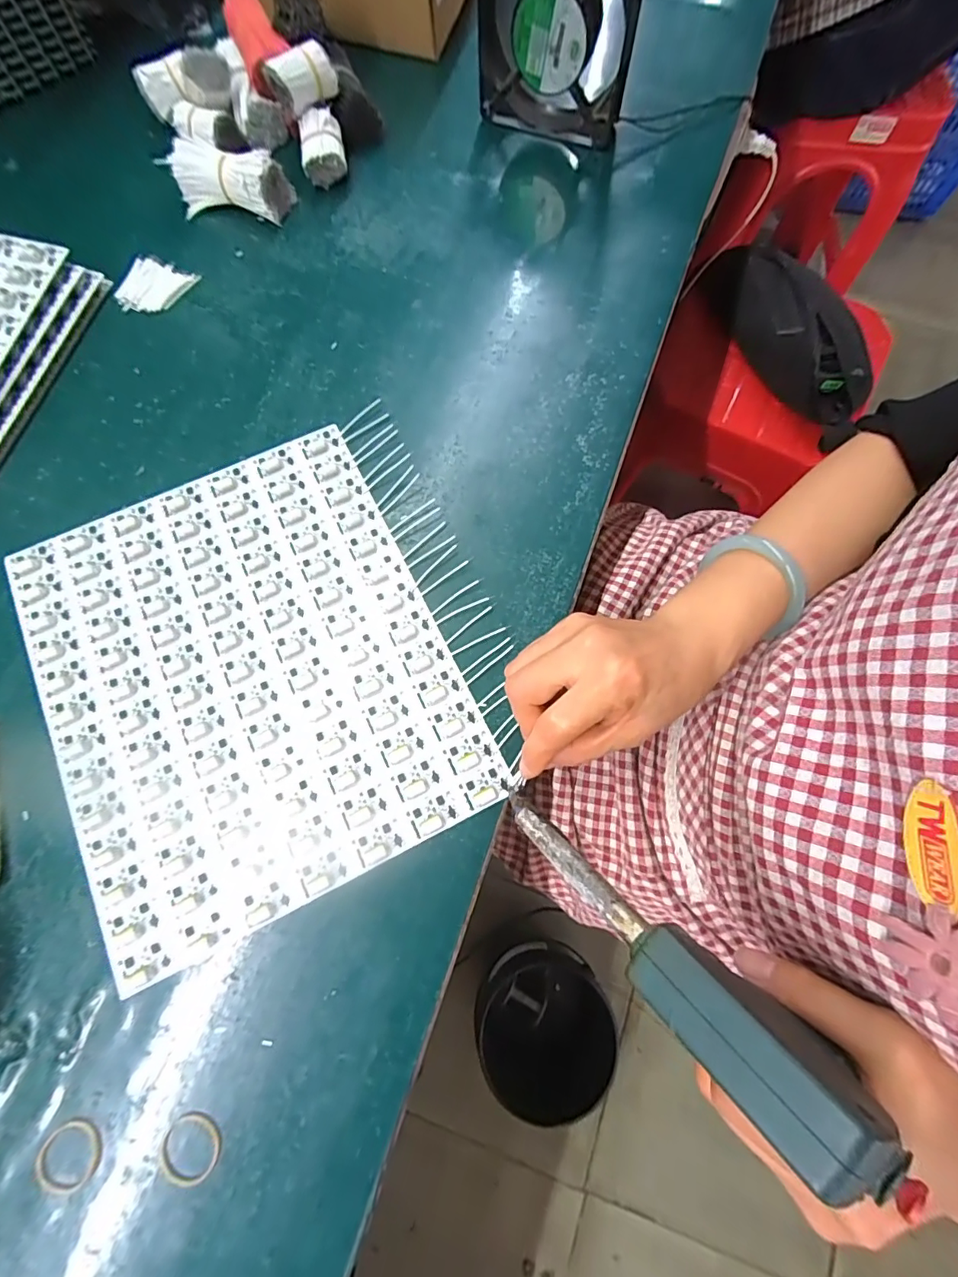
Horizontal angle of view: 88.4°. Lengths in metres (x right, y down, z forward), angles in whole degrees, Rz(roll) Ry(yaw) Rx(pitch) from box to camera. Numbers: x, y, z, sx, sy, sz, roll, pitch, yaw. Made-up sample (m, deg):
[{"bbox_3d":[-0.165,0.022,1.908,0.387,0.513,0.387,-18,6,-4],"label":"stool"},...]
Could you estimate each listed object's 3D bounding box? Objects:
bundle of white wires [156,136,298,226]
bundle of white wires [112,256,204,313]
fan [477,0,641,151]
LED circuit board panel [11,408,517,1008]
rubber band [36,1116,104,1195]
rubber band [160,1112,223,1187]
[{"bbox_3d":[-0.209,-0.380,0.410,0.094,0.035,0.043,18,75,6],"label":"bundle of white wires"},{"bbox_3d":[-0.270,-0.292,0.408,0.056,0.004,0.052,30,76,9],"label":"bundle of white wires"},{"bbox_3d":[0.060,-0.483,0.392,0.125,0.121,0.045,15,75,5],"label":"fan"},{"bbox_3d":[-0.151,0.017,0.317,0.241,0.004,0.287,-26,75,-7],"label":"LED circuit board panel"},{"bbox_3d":[-0.208,0.263,0.249,0.029,0.004,0.032,32,77,9],"label":"rubber band"},{"bbox_3d":[-0.147,0.259,0.249,0.030,0.004,0.030,0,74,1],"label":"rubber band"}]

